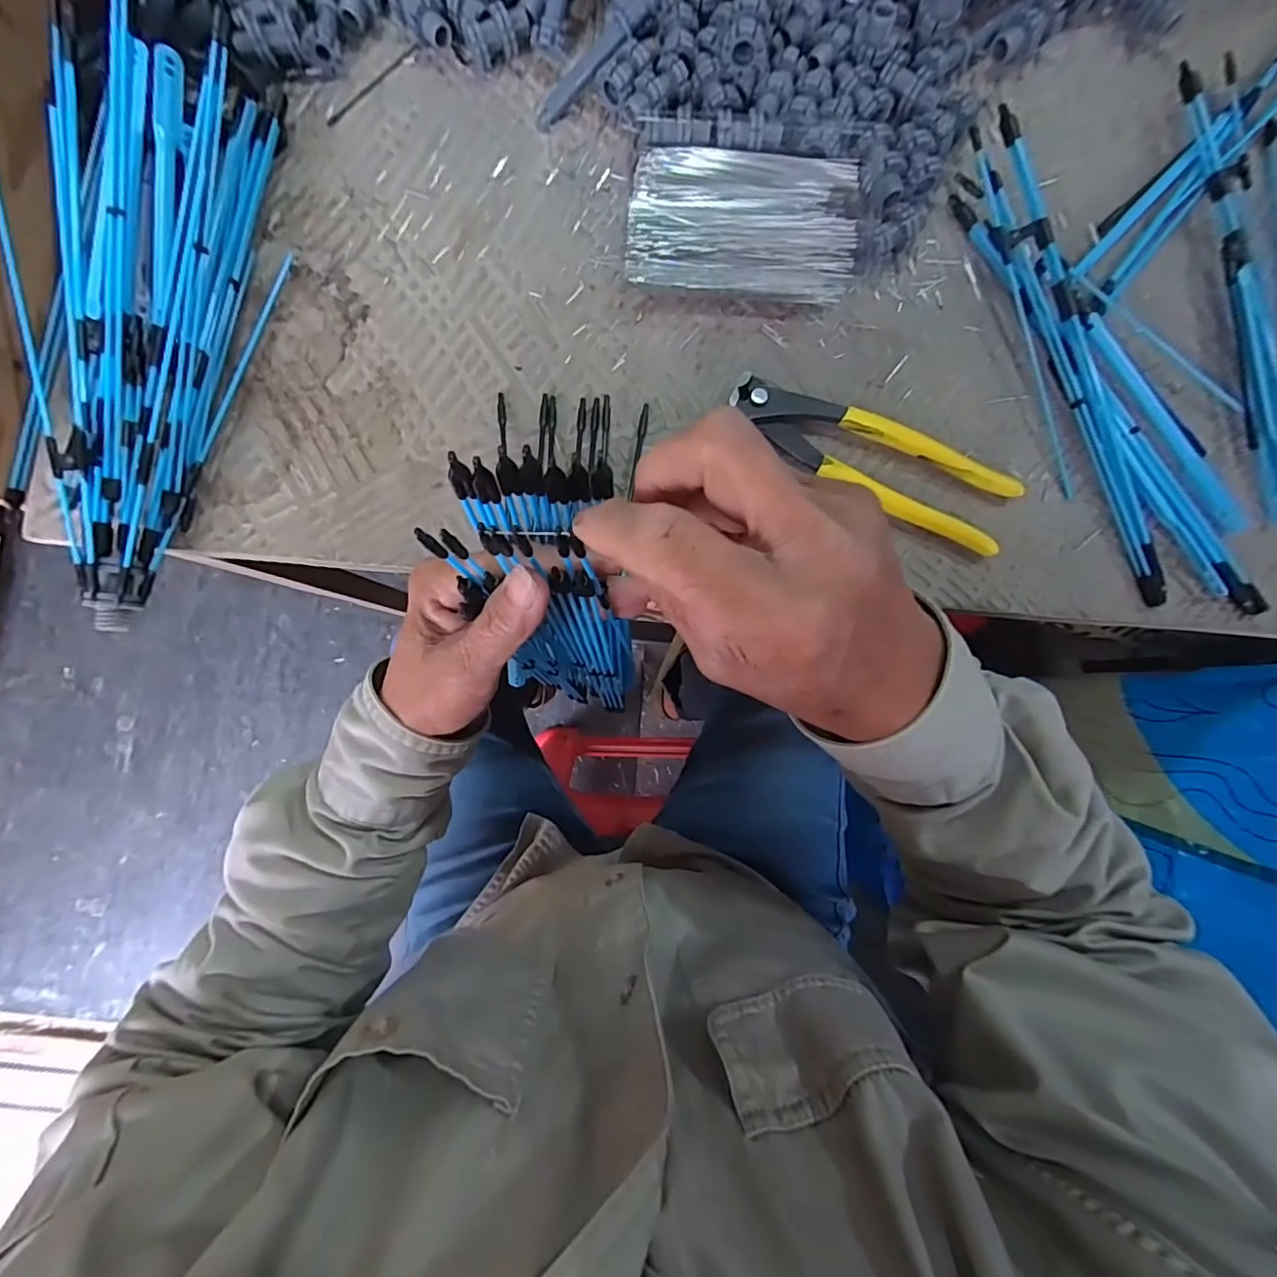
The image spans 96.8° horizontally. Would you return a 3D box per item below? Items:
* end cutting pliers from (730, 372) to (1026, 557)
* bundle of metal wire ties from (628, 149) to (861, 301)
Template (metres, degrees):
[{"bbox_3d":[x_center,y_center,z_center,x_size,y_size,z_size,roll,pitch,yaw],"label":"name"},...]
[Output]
[{"bbox_3d":[0.126,-0.096,0.312,0.163,0.025,0.050,23,86,2],"label":"end cutting pliers"},{"bbox_3d":[0.060,-0.242,0.331,0.127,0.018,0.076,7,86,1],"label":"bundle of metal wire ties"}]

